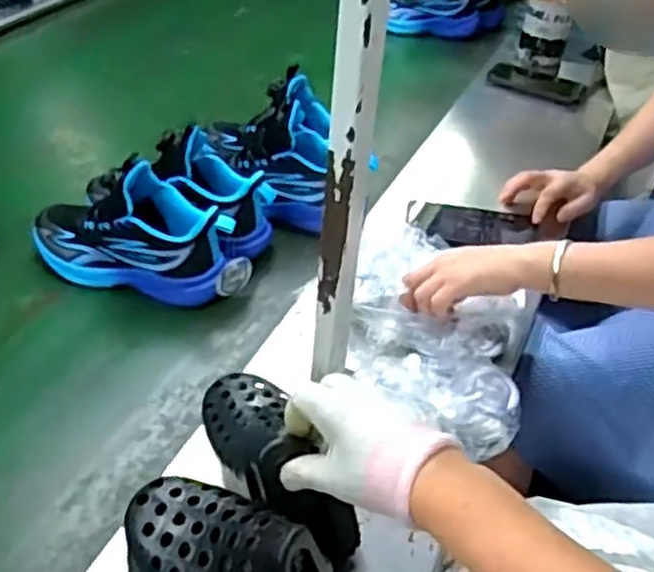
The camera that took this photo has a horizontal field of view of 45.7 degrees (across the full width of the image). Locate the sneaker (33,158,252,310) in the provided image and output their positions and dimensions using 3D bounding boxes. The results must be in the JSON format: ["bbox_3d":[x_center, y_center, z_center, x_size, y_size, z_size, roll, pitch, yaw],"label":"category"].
[{"bbox_3d":[-0.207,-0.057,0.855,0.245,0.128,0.087,7,39,-1],"label":"sneaker"}]

